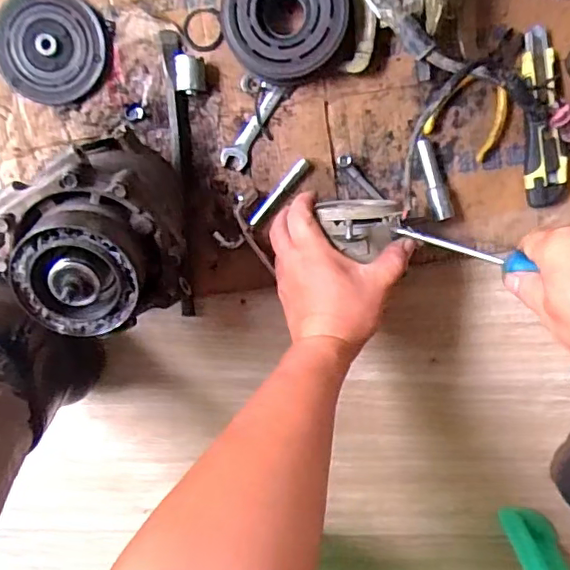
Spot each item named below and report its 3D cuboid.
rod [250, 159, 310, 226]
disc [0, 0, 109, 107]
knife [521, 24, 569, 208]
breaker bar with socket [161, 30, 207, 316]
[{"bbox_3d":[-0.006,-0.092,0.554,0.011,0.012,0.082,42,96,-2],"label":"rod"},{"bbox_3d":[-0.232,-0.235,0.546,0.110,0.012,0.104,0,98,2],"label":"disc"},{"bbox_3d":[0.244,-0.157,0.528,0.036,0.016,0.162,-5,98,2],"label":"knife"},{"bbox_3d":[-0.092,-0.106,0.548,0.039,0.025,0.272,-3,98,2],"label":"breaker bar with socket"}]

